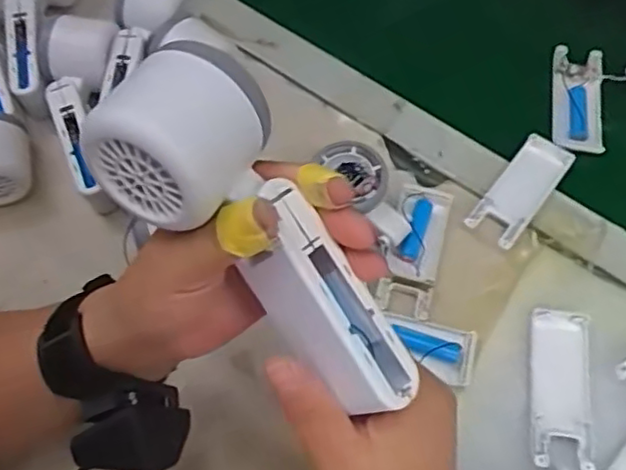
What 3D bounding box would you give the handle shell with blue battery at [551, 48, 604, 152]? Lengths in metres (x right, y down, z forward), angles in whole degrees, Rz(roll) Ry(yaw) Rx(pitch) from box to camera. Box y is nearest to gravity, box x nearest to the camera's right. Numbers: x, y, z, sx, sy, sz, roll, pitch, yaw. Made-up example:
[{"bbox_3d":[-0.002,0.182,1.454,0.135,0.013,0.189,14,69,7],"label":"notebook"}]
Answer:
[{"bbox_3d":[0.227,-0.117,0.551,0.042,0.012,0.100,9,65,3],"label":"handle shell with blue battery"}]

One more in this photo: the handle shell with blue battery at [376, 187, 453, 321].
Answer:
[{"bbox_3d":[0.078,0.008,0.483,0.042,0.021,0.106,13,65,5],"label":"handle shell with blue battery"}]

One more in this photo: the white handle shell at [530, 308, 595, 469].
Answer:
[{"bbox_3d":[0.168,0.101,0.433,0.039,0.008,0.104,8,65,2],"label":"white handle shell"}]

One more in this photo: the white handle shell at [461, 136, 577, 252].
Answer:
[{"bbox_3d":[0.166,-0.036,0.513,0.040,0.010,0.104,36,69,14],"label":"white handle shell"}]

